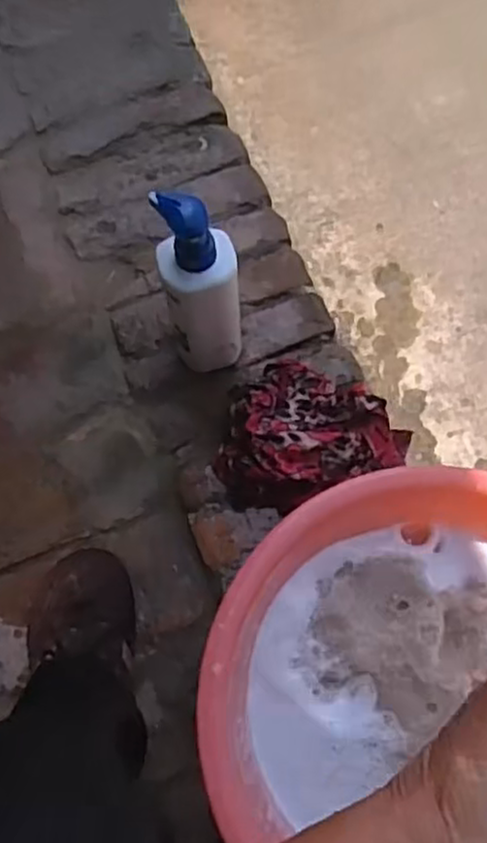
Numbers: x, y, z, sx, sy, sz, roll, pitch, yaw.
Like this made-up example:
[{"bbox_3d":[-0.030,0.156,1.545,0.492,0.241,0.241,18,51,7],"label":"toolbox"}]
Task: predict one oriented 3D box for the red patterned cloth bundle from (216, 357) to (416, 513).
[{"bbox_3d":[0.061,0.025,0.730,0.178,0.074,0.150,28,74,9],"label":"red patterned cloth bundle"}]

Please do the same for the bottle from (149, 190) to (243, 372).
[{"bbox_3d":[-0.037,-0.113,0.688,0.068,0.238,0.062,-7,72,-2],"label":"bottle"}]

